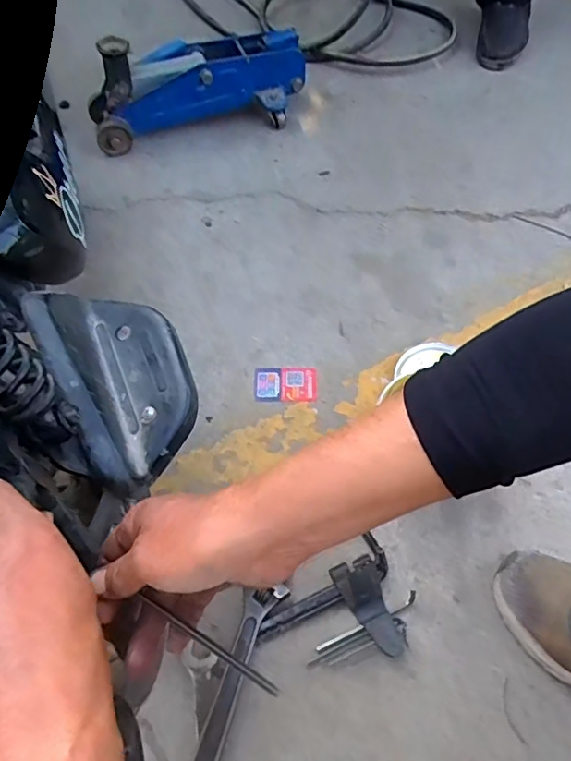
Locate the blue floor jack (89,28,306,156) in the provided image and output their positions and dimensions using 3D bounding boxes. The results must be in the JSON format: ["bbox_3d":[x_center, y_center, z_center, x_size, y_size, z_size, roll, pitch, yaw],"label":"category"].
[{"bbox_3d":[-0.157,-0.529,0.970,0.395,0.158,0.114,-11,55,-6],"label":"blue floor jack"}]

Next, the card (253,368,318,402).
[{"bbox_3d":[0.001,0.004,0.741,0.087,0.004,0.054,0,58,-1],"label":"card"}]

